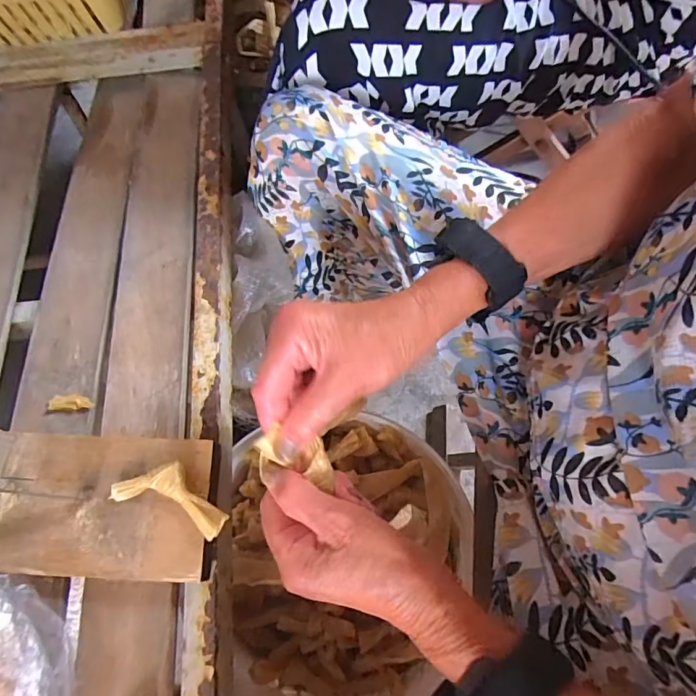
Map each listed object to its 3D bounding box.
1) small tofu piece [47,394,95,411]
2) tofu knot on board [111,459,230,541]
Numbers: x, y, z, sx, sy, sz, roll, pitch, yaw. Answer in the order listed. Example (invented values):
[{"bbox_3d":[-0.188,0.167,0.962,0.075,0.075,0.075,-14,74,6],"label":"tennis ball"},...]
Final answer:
[{"bbox_3d":[-0.205,0.041,0.335,0.037,0.004,0.013,2,68,4],"label":"small tofu piece"},{"bbox_3d":[-0.107,0.091,0.282,0.069,0.016,0.032,19,70,10],"label":"tofu knot on board"}]

